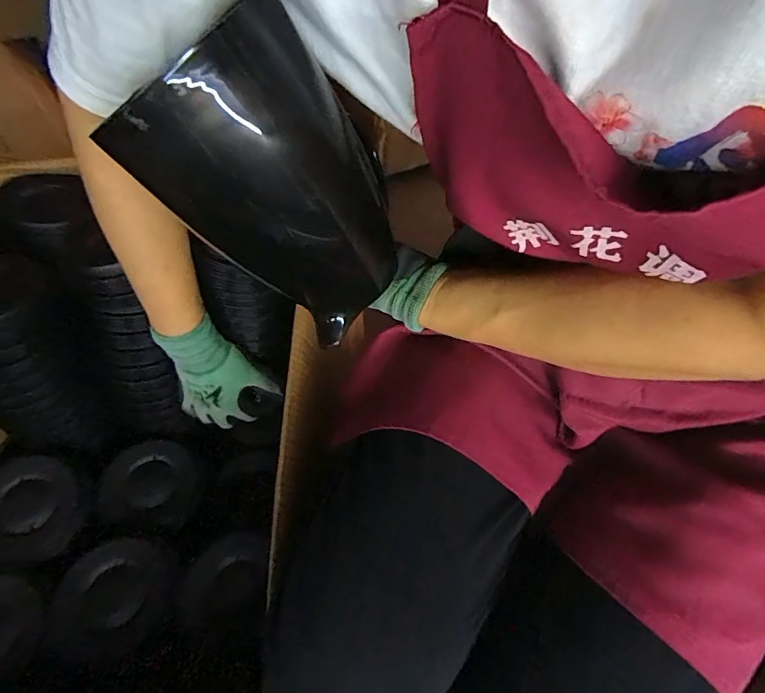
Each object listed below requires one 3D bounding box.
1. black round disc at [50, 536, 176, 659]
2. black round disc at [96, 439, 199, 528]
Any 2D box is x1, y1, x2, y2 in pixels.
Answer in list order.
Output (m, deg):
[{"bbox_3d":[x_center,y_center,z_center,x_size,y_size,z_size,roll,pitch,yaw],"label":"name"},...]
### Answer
[{"bbox_3d":[-0.275,0.254,0.458,0.112,0.016,0.103,2,59,-2],"label":"black round disc"},{"bbox_3d":[-0.282,0.165,0.546,0.108,0.019,0.103,1,59,-2],"label":"black round disc"}]

